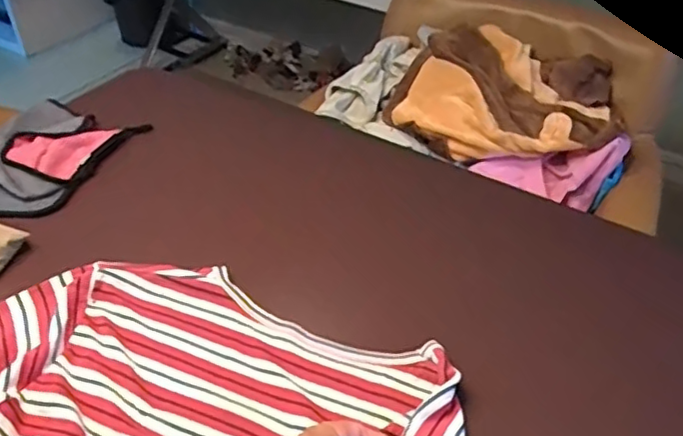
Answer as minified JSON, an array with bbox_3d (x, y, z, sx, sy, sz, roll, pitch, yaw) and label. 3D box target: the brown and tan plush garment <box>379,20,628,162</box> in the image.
[{"bbox_3d":[0.299,-0.225,1.140,0.400,0.148,0.259,17,43,16],"label":"brown and tan plush garment"}]

